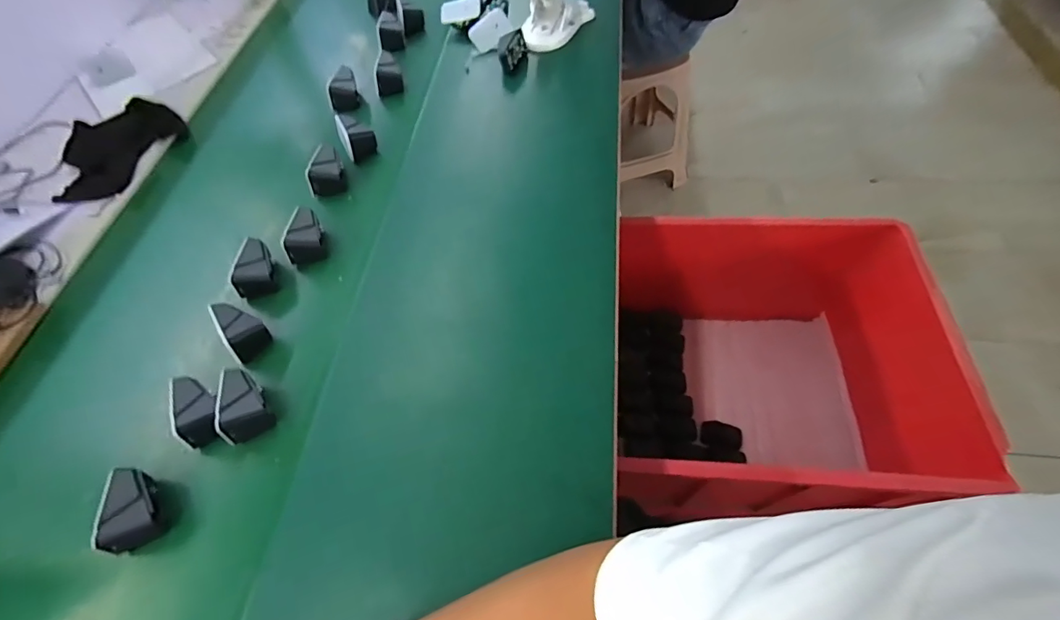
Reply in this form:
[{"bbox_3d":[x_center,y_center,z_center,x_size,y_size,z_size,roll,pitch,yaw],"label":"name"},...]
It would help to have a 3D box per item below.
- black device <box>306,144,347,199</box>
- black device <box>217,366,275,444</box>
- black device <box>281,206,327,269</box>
[{"bbox_3d":[-0.277,-0.185,0.634,0.042,0.043,0.060,-12,59,-4],"label":"black device"},{"bbox_3d":[-0.281,0.094,0.464,0.037,0.048,0.066,-12,59,-4],"label":"black device"},{"bbox_3d":[-0.280,-0.091,0.573,0.049,0.045,0.055,-22,60,-9],"label":"black device"}]

